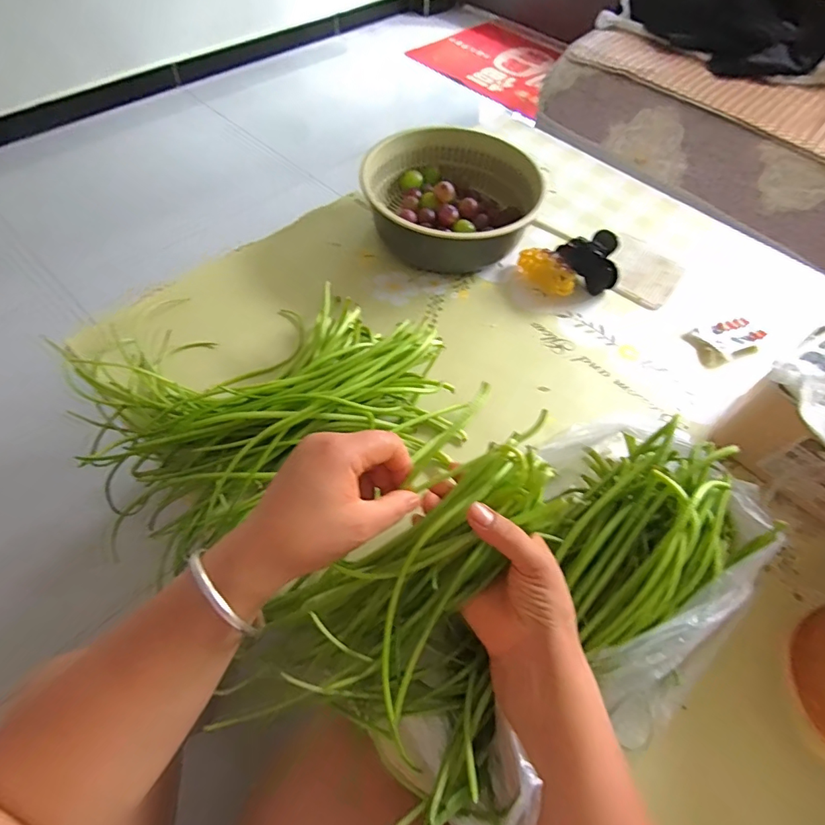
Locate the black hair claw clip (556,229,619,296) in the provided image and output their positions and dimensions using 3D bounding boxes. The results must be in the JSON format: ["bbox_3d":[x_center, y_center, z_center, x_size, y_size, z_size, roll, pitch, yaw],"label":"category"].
[{"bbox_3d":[0.216,-0.185,0.572,0.080,0.054,0.050,34,62,17],"label":"black hair claw clip"}]

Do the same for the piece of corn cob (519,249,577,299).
[{"bbox_3d":[0.165,-0.172,0.575,0.038,0.027,0.081,-29,64,-19],"label":"piece of corn cob"}]

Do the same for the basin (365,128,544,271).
[{"bbox_3d":[0.048,-0.274,0.599,0.208,0.078,0.180,12,58,4],"label":"basin"}]

